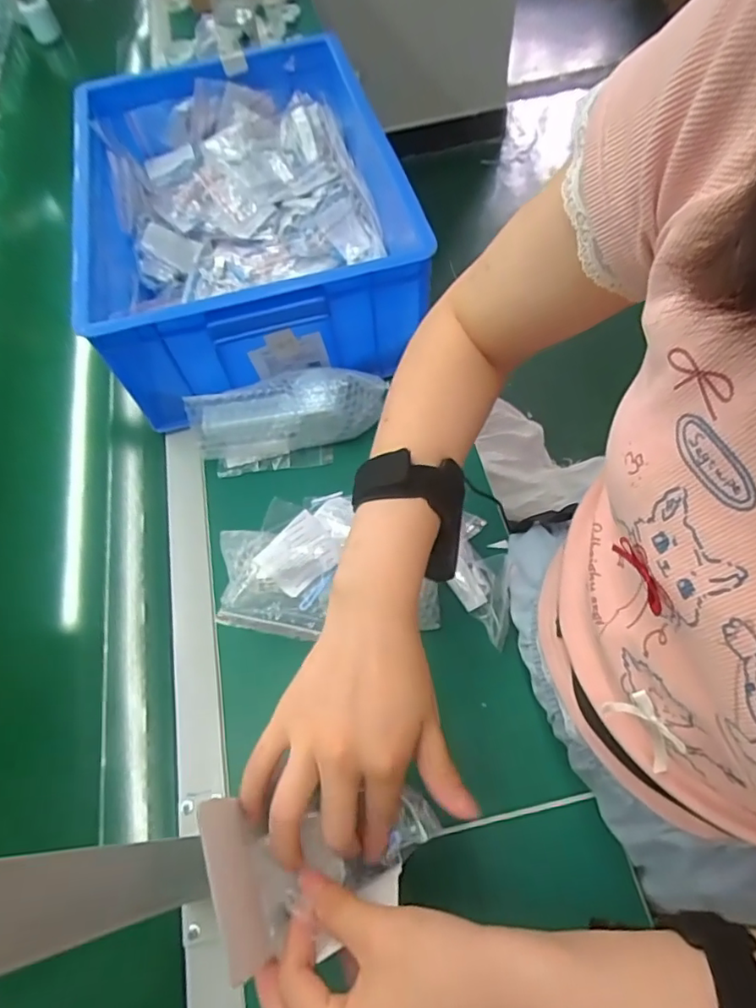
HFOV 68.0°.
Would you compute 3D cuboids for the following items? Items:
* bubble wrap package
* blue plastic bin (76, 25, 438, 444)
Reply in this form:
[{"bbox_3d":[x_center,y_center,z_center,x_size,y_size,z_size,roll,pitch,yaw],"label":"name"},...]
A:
[{"bbox_3d":[-0.093,-0.100,0.597,0.201,0.071,0.061,-11,61,-2],"label":"bubble wrap package"},{"bbox_3d":[-0.159,-0.355,0.692,0.347,0.149,0.469,-14,62,-4],"label":"blue plastic bin"}]

